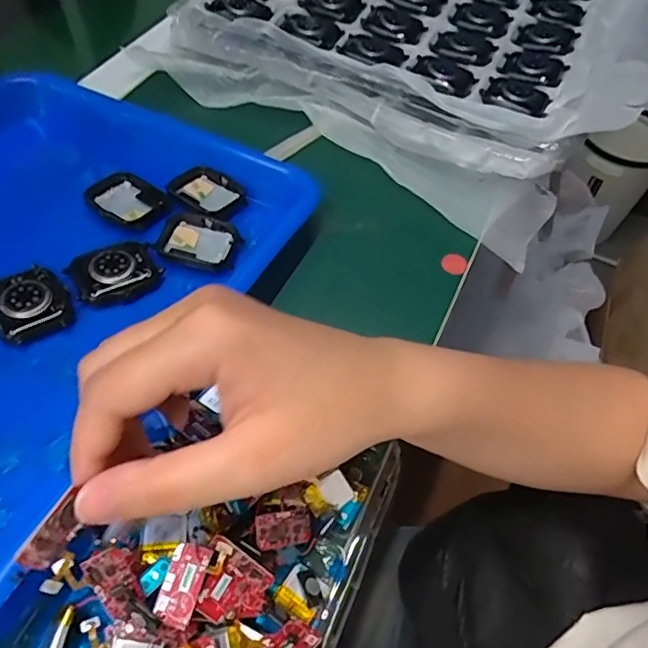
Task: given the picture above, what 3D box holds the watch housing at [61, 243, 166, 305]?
[{"bbox_3d":[-0.114,-0.029,0.312,0.045,0.007,0.042,-28,62,-22],"label":"watch housing"}]

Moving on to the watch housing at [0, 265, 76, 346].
[{"bbox_3d":[-0.152,-0.011,0.292,0.037,0.008,0.043,-31,63,-23],"label":"watch housing"}]

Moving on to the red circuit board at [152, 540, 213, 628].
[{"bbox_3d":[-0.055,0.100,0.219,0.014,0.005,0.028,15,55,6],"label":"red circuit board"}]

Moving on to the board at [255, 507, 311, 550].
[{"bbox_3d":[-0.017,0.089,0.246,0.029,0.006,0.014,8,46,-41],"label":"board"}]

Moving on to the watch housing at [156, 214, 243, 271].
[{"bbox_3d":[-0.074,-0.048,0.337,0.044,0.008,0.038,14,55,5],"label":"watch housing"}]

